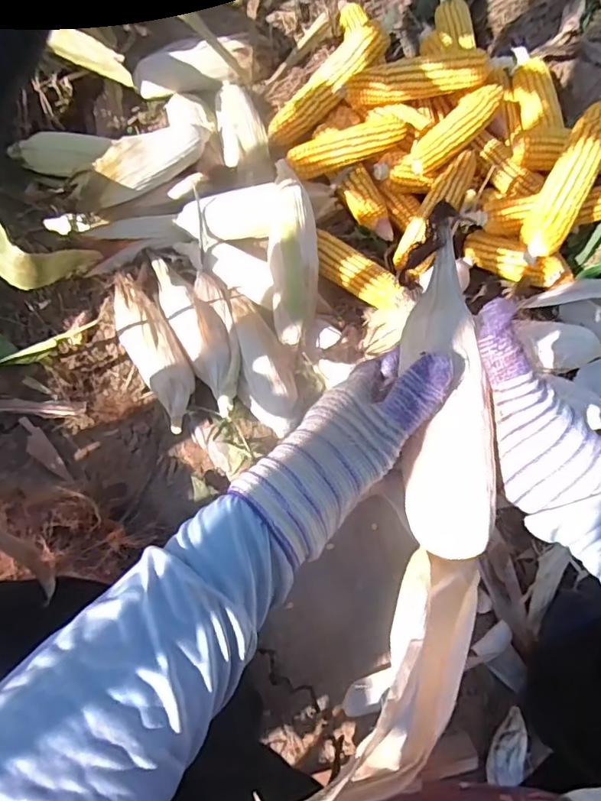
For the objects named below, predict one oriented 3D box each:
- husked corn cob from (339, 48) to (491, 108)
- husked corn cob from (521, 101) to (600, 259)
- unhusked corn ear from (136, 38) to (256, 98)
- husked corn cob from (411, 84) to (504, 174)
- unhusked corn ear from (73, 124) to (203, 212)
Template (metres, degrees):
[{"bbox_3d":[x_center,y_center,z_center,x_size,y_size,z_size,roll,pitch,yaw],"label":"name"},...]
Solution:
[{"bbox_3d":[0.163,-0.454,0.753,0.196,0.053,0.049,0,73,1],"label":"husked corn cob"},{"bbox_3d":[0.335,-0.273,0.663,0.053,0.058,0.196,25,92,8],"label":"husked corn cob"},{"bbox_3d":[-0.168,-0.522,0.843,0.186,0.042,0.059,-8,73,-2],"label":"unhusked corn ear"},{"bbox_3d":[0.206,-0.363,0.723,0.147,0.049,0.059,-41,76,-11],"label":"husked corn cob"},{"bbox_3d":[-0.223,-0.334,0.758,0.214,0.050,0.069,-37,76,-10],"label":"unhusked corn ear"}]

